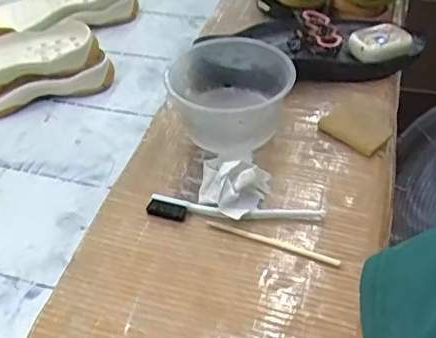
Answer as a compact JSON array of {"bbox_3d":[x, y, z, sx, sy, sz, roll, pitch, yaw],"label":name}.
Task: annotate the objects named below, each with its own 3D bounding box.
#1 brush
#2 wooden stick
[{"bbox_3d":[0.017,0.040,0.543,0.169,0.009,0.025,2,42,2],"label":"brush"},{"bbox_3d":[0.050,0.068,0.520,0.128,0.004,0.008,15,44,16],"label":"wooden stick"}]

